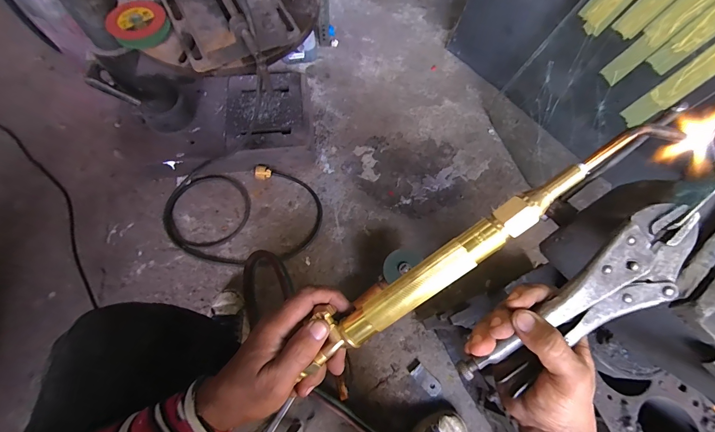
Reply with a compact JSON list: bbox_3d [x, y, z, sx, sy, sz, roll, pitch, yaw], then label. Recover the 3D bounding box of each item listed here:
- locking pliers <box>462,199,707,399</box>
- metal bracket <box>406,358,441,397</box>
[{"bbox_3d":[0.183,0.075,0.264,0.213,0.022,0.058,-41,73,5],"label":"locking pliers"},{"bbox_3d":[0.158,0.381,0.764,0.085,0.006,0.036,43,71,15],"label":"metal bracket"}]

